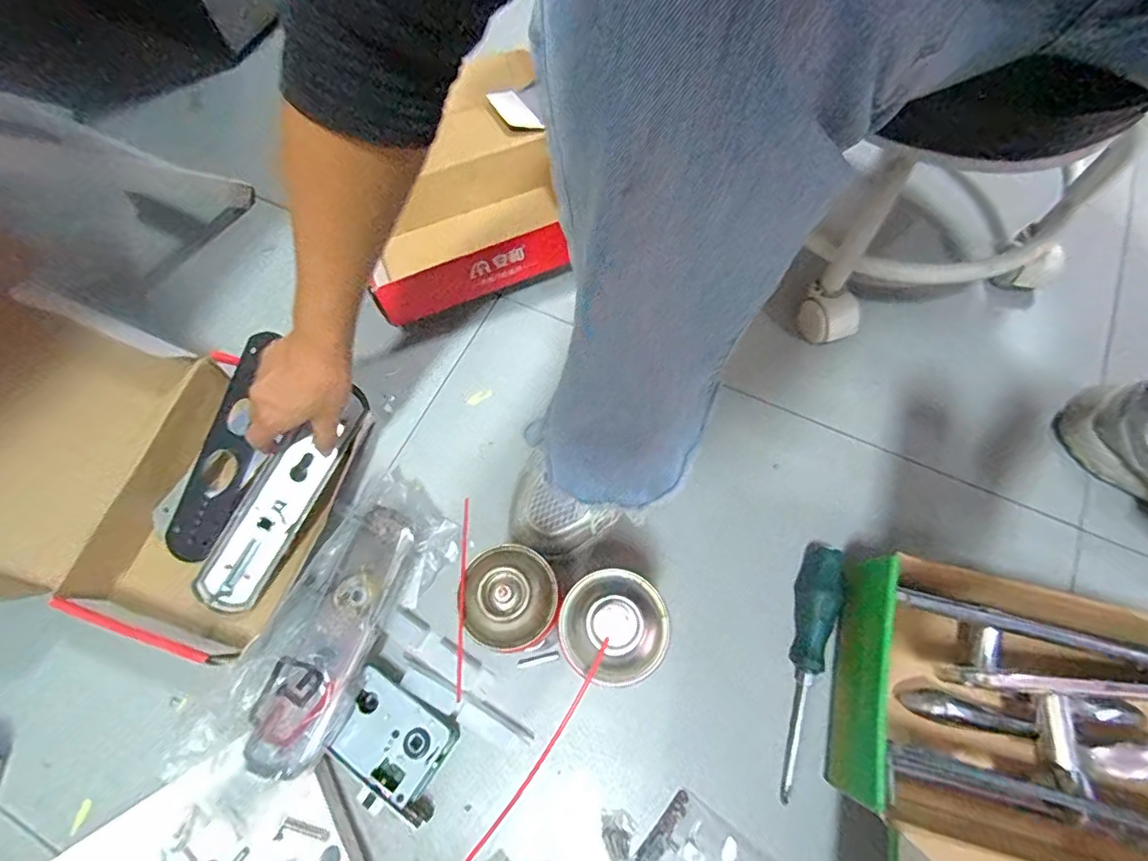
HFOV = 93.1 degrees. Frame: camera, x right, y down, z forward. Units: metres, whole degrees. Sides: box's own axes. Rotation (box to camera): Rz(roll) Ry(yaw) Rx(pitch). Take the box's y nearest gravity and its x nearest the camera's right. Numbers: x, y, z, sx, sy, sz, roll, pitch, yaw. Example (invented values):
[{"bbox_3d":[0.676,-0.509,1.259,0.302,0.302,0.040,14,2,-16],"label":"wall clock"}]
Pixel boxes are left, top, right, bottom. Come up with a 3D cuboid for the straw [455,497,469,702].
[{"bbox_3d":[-0.069,0.099,0.333,0.004,0.006,0.117,-3,67,0],"label":"straw"}]

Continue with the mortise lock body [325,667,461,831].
[{"bbox_3d":[-0.141,0.244,0.425,0.095,0.029,0.073,27,70,12],"label":"mortise lock body"}]

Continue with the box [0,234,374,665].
[{"bbox_3d":[-0.392,0.021,0.463,0.359,0.143,0.256,17,69,8],"label":"box"}]

